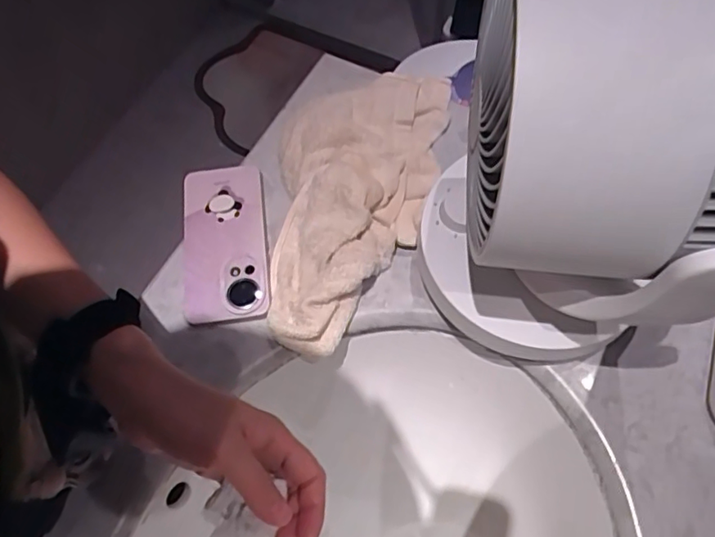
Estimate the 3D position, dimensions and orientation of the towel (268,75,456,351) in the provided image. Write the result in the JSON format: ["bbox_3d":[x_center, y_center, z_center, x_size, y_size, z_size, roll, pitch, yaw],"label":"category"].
[{"bbox_3d":[-0.006,-0.079,0.539,0.156,0.044,0.321,8,64,6],"label":"towel"}]

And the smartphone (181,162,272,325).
[{"bbox_3d":[-0.127,-0.026,0.538,0.078,0.015,0.159,-8,63,-2],"label":"smartphone"}]

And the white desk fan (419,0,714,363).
[{"bbox_3d":[0.138,-0.060,0.380,0.170,0.275,0.188,5,64,5],"label":"white desk fan"}]

